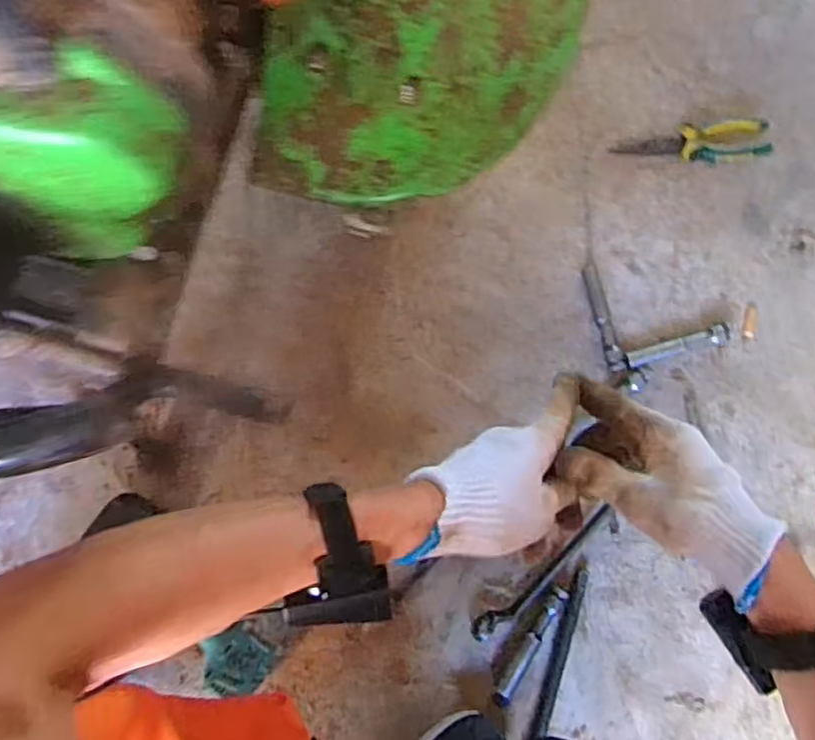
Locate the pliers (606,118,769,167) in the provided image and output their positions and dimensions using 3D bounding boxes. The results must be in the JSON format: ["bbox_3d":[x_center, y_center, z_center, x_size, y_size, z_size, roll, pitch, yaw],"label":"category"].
[{"bbox_3d":[0.383,-0.303,0.901,0.204,0.026,0.053,-2,81,0],"label":"pliers"}]

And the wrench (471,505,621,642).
[{"bbox_3d":[0.163,0.239,0.793,0.215,0.008,0.029,-39,83,-5],"label":"wrench"}]

